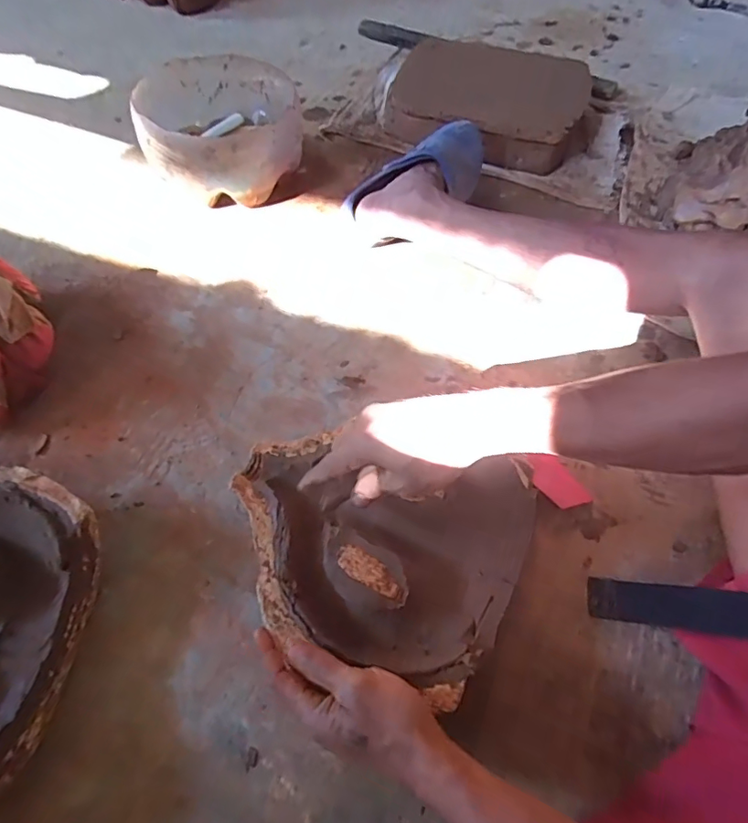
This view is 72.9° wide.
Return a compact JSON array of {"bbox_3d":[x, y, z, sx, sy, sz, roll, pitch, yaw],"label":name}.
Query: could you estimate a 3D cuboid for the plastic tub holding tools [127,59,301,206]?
[{"bbox_3d":[-0.230,-0.429,0.789,0.229,0.124,0.236,-7,58,-7],"label":"plastic tub holding tools"}]

